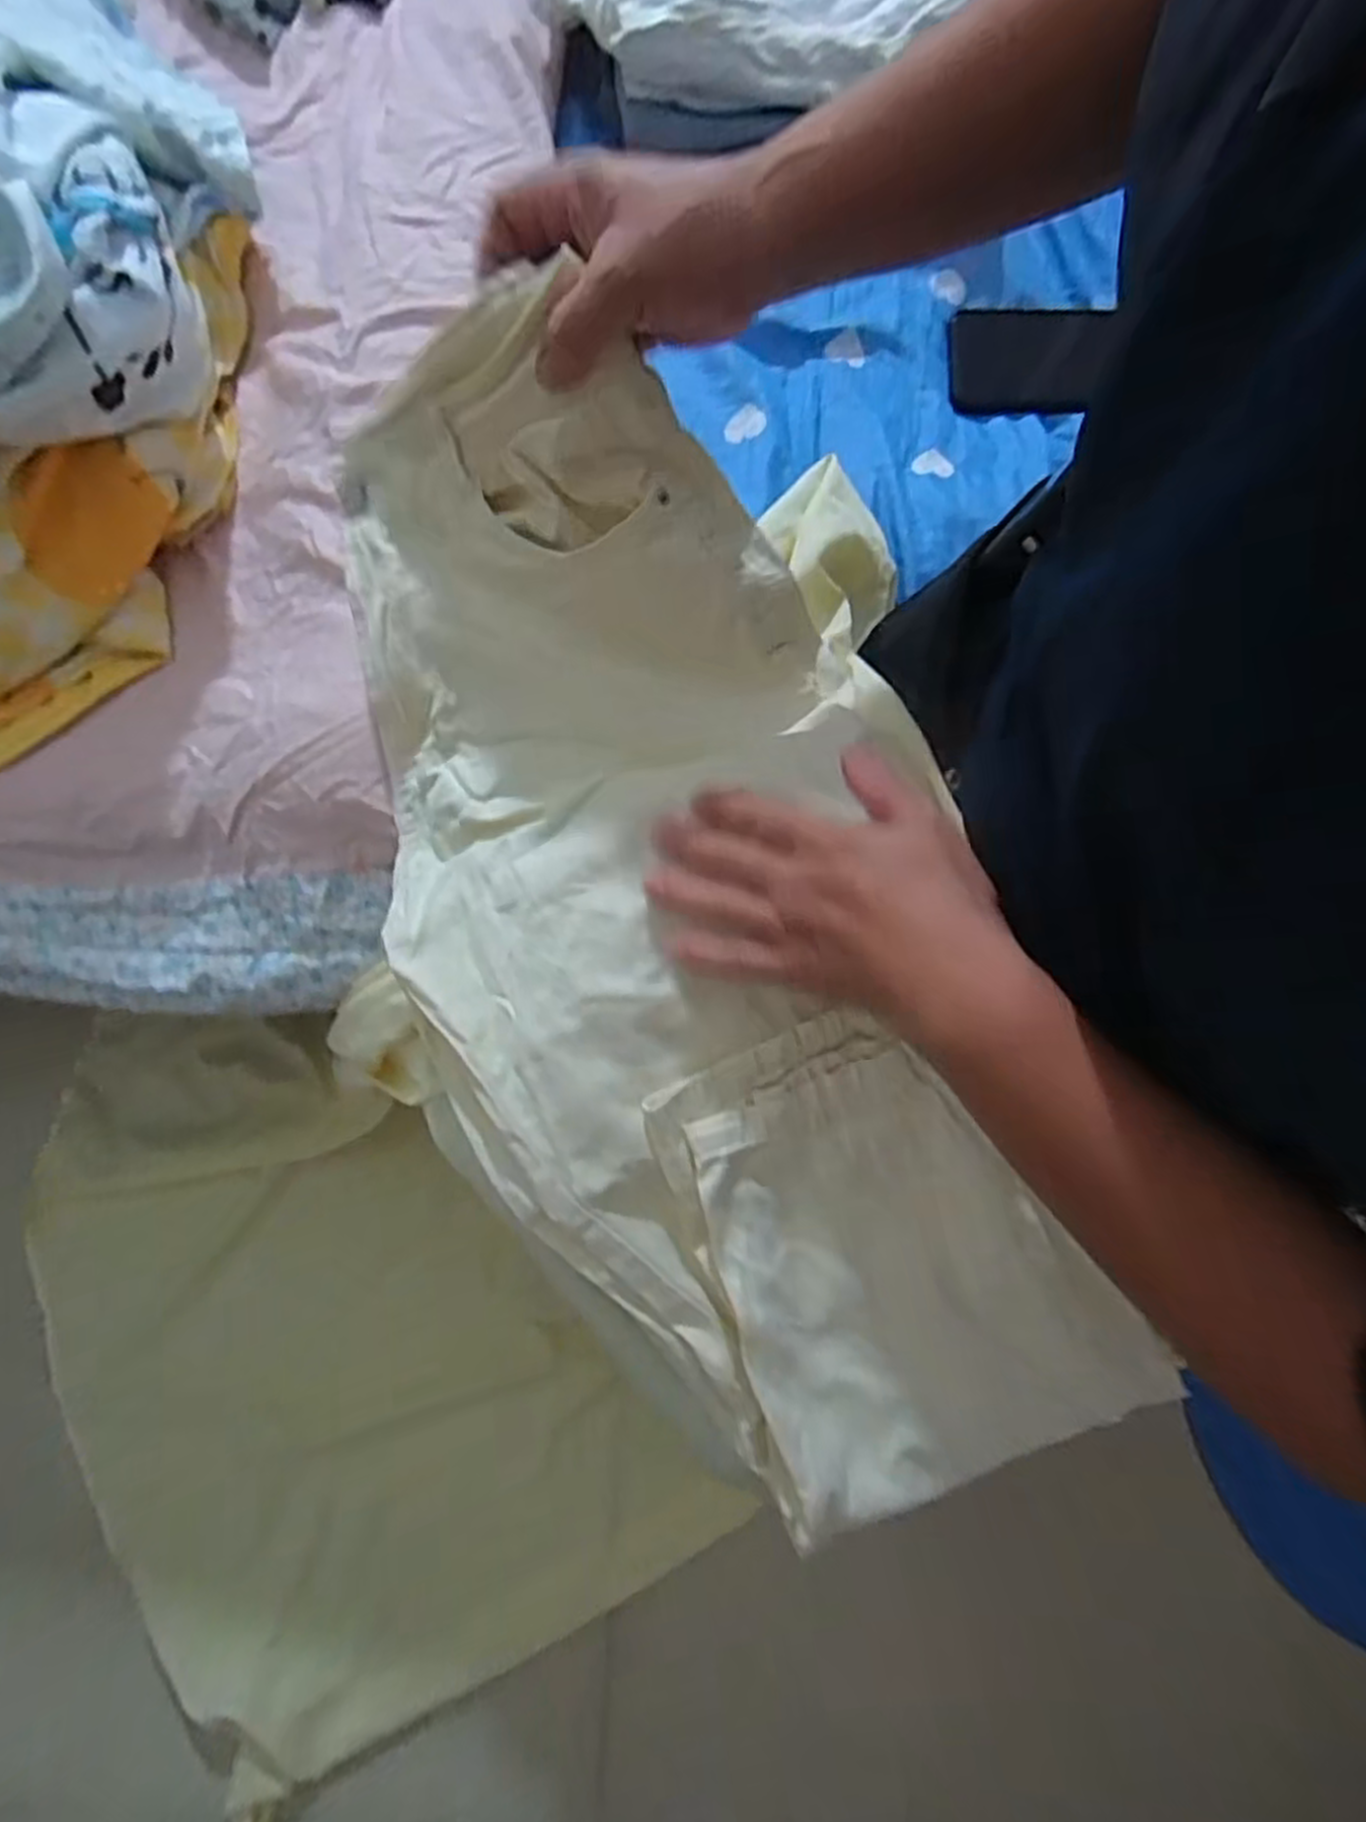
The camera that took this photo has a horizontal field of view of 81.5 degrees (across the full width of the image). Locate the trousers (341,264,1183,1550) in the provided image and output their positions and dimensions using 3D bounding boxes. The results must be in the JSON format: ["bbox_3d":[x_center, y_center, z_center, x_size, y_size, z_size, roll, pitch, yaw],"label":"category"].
[{"bbox_3d":[0.021,-0.001,0.406,0.328,0.171,0.562,-18,84,-4],"label":"trousers"}]

